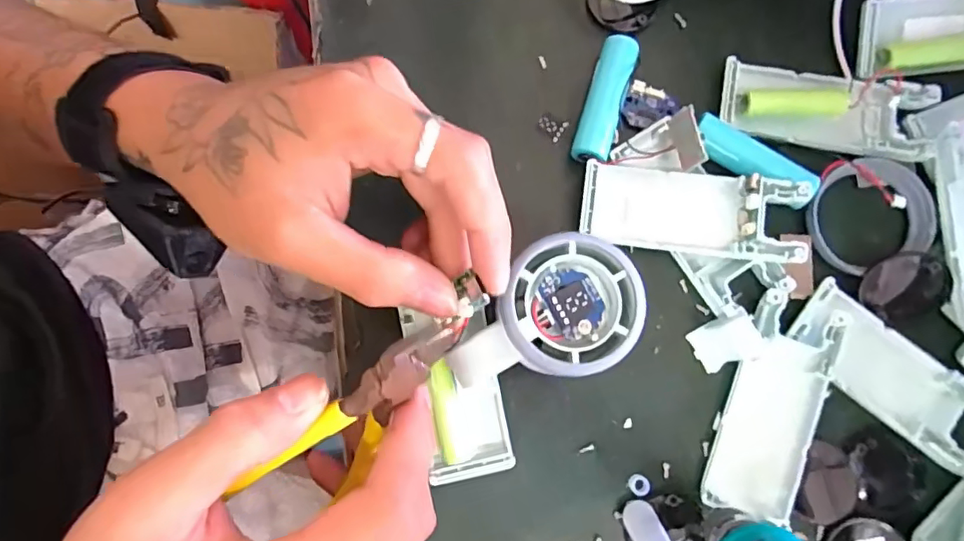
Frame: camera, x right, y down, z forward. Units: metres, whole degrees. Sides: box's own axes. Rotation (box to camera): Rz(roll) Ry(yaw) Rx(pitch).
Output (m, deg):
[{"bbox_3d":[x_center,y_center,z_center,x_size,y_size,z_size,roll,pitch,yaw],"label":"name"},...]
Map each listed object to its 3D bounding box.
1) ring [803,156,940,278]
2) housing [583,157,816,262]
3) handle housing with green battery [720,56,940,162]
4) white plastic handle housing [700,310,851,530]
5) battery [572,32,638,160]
[{"bbox_3d":[0.194,-0.029,0.276,0.061,0.011,0.052,-21,80,-3],"label":"ring"},{"bbox_3d":[0.101,-0.028,0.270,0.102,0.025,0.038,8,80,2],"label":"housing"},{"bbox_3d":[0.176,-0.083,0.285,0.101,0.016,0.040,11,80,3],"label":"handle housing with green battery"},{"bbox_3d":[0.137,0.066,0.259,0.038,0.014,0.099,23,80,5],"label":"white plastic handle housing"},{"bbox_3d":[0.063,-0.087,0.285,0.020,0.017,0.068,17,80,4],"label":"battery"}]

